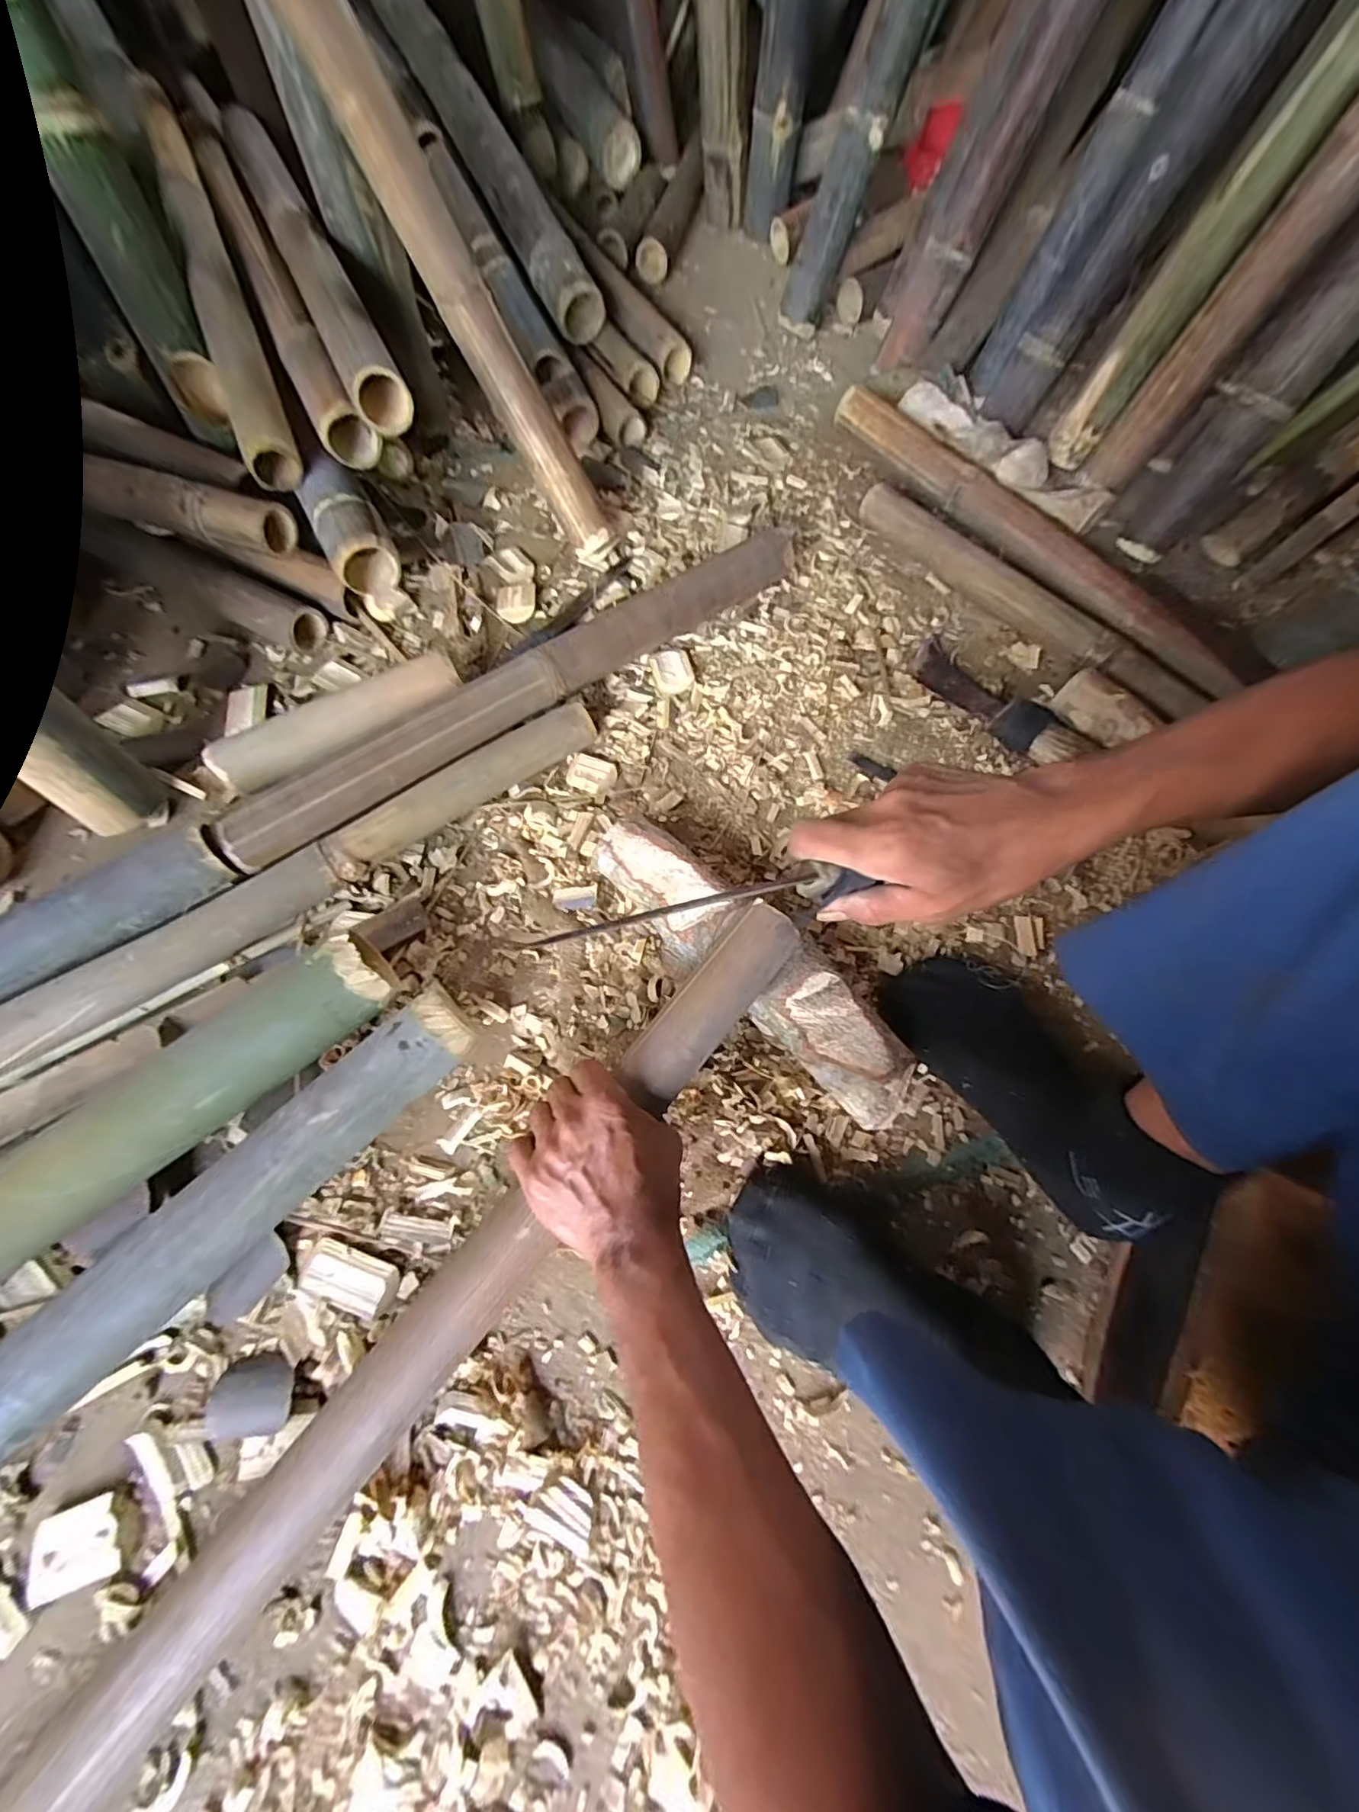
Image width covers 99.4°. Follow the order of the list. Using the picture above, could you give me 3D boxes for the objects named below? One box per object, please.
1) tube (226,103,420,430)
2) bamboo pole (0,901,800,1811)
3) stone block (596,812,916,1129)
[{"bbox_3d":[-0.412,-0.722,0.627,0.055,0.045,0.606,-25,72,-11],"label":"tube"},{"bbox_3d":[-0.176,0.293,0.372,0.057,0.041,0.783,39,76,12],"label":"bamboo pole"},{"bbox_3d":[0.059,0.049,0.502,0.324,0.058,0.091,38,73,11],"label":"stone block"}]

